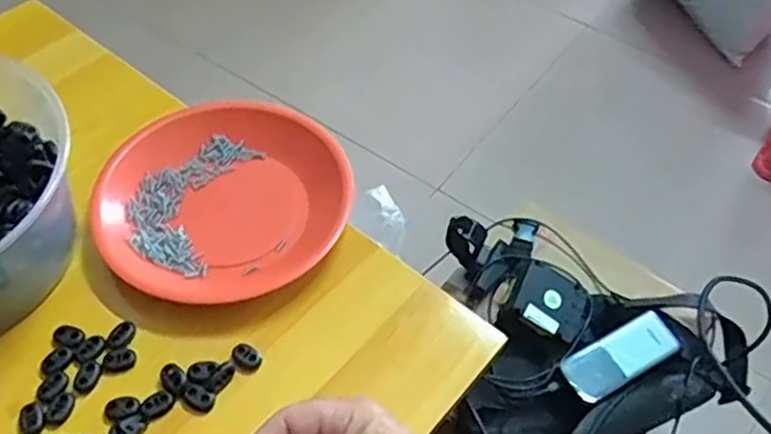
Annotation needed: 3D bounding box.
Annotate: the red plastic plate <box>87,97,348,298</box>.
[{"bbox_3d":[-0.126,-0.013,0.547,0.179,0.030,0.186,1,52,-2],"label":"red plastic plate"}]

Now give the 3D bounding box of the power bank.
[{"bbox_3d":[0.250,0.151,0.743,0.130,0.021,0.052,-23,57,-19],"label":"power bank"}]

